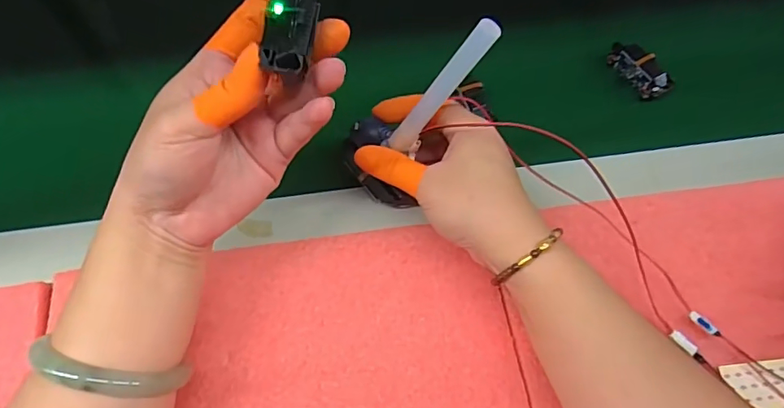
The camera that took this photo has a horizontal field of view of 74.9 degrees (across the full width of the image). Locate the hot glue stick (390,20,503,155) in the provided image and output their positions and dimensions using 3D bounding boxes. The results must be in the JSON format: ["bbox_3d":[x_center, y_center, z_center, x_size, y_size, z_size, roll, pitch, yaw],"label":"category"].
[{"bbox_3d":[0.025,-0.059,0.272,0.010,0.098,0.009,1,61,-28],"label":"hot glue stick"}]

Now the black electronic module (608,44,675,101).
[{"bbox_3d":[0.195,-0.106,0.402,0.018,0.023,0.055,-27,68,-15],"label":"black electronic module"}]

